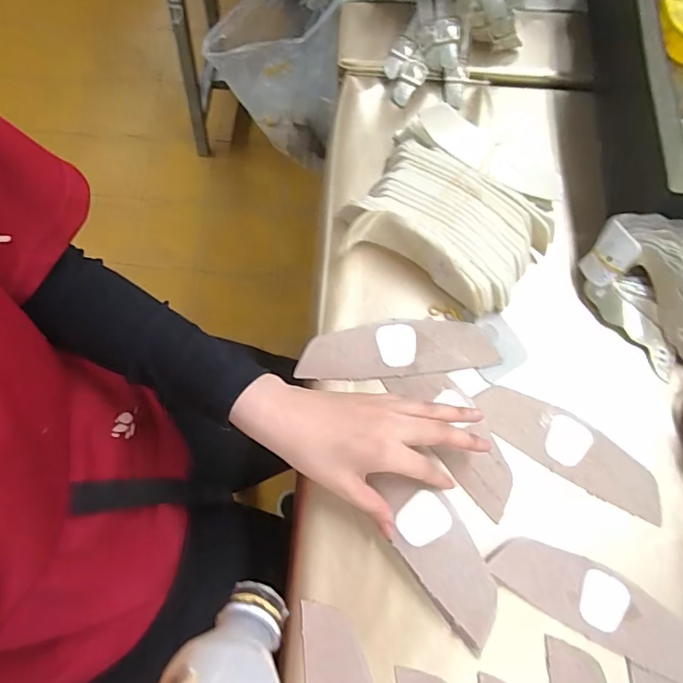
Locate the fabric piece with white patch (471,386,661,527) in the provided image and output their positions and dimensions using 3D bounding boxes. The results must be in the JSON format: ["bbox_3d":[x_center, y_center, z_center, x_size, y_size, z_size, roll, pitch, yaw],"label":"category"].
[{"bbox_3d":[0.193,0.089,0.411,0.163,0.005,0.051,33,78,11],"label":"fabric piece with white patch"}]

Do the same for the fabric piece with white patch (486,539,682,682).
[{"bbox_3d":[0.200,0.204,0.377,0.168,0.007,0.053,25,75,8],"label":"fabric piece with white patch"}]

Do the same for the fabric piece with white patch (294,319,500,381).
[{"bbox_3d":[0.049,0.006,0.440,0.174,0.007,0.053,-4,74,1],"label":"fabric piece with white patch"}]

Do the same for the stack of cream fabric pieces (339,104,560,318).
[{"bbox_3d":[0.106,-0.124,0.459,0.181,0.045,0.171,36,76,10],"label":"stack of cream fabric pieces"}]

